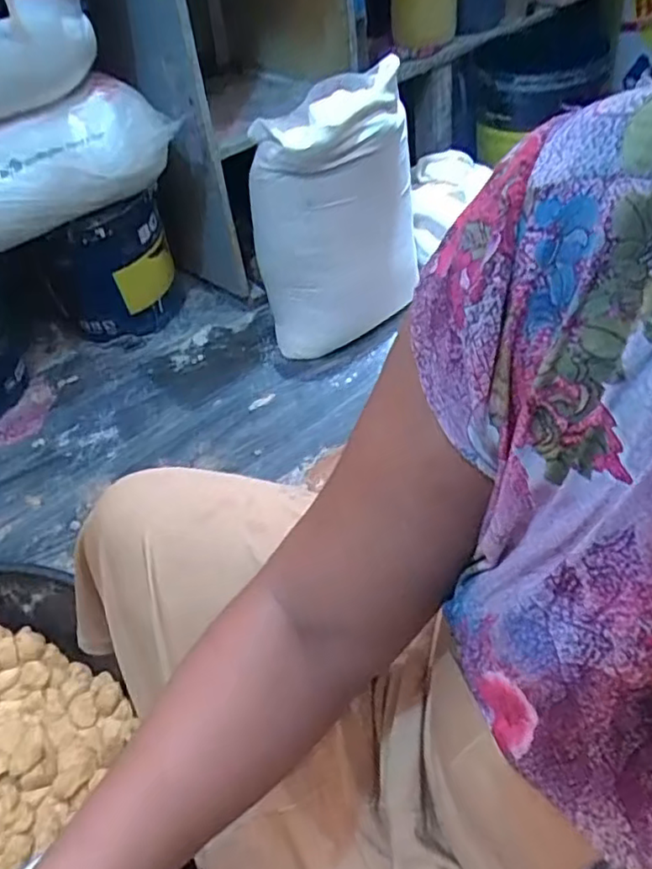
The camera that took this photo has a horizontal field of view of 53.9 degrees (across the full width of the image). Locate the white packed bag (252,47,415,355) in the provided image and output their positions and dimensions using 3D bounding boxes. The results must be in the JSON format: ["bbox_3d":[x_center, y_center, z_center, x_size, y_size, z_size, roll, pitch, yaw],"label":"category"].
[{"bbox_3d":[0.022,-0.399,1.189,0.290,0.437,0.260,-2,46,4],"label":"white packed bag"}]

